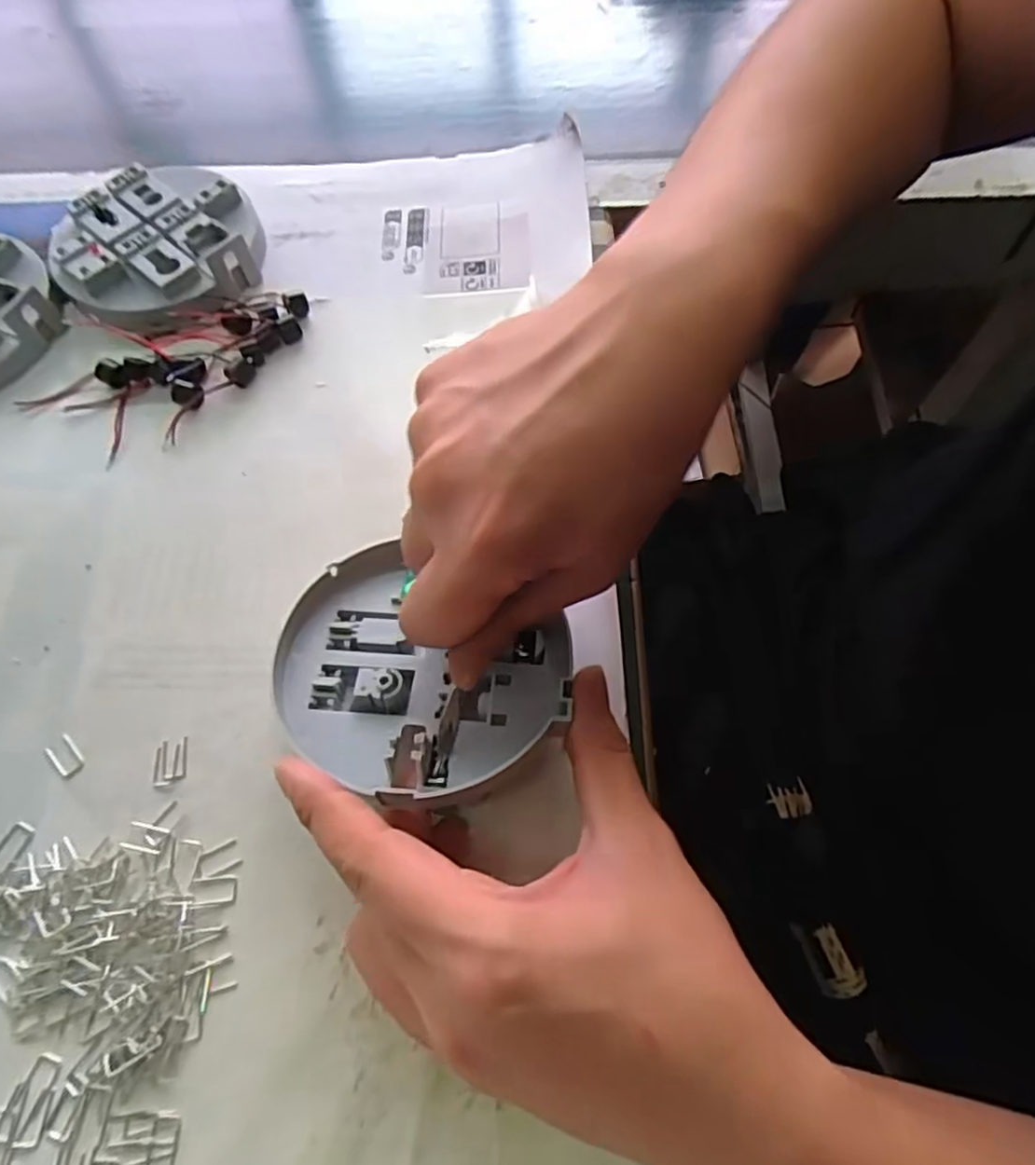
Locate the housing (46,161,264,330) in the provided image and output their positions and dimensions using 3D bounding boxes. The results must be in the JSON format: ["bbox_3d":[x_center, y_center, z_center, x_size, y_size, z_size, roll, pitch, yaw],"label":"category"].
[{"bbox_3d":[-0.182,-0.172,0.349,0.094,0.023,0.097,0,66,1],"label":"housing"}]

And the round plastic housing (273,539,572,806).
[{"bbox_3d":[-0.037,0.031,0.241,0.102,0.026,0.081,27,69,13],"label":"round plastic housing"}]

